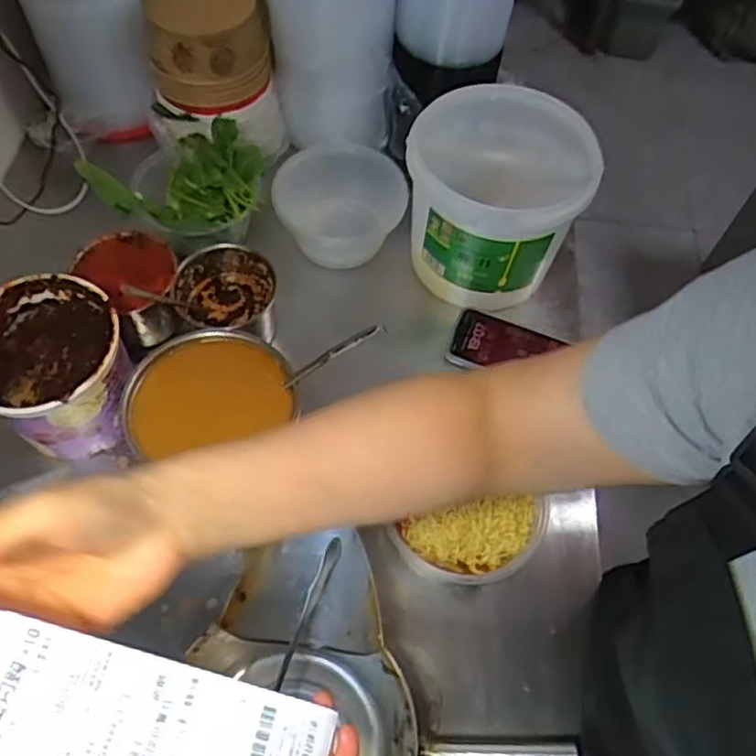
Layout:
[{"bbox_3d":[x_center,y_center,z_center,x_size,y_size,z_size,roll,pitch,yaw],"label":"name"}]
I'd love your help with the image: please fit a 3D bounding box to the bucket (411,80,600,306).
[{"bbox_3d":[0.140,-0.211,0.824,0.190,0.181,0.191,1,59,-2],"label":"bucket"}]

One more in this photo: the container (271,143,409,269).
[{"bbox_3d":[-0.045,-0.227,0.886,0.142,0.078,0.145,1,59,-2],"label":"container"}]

